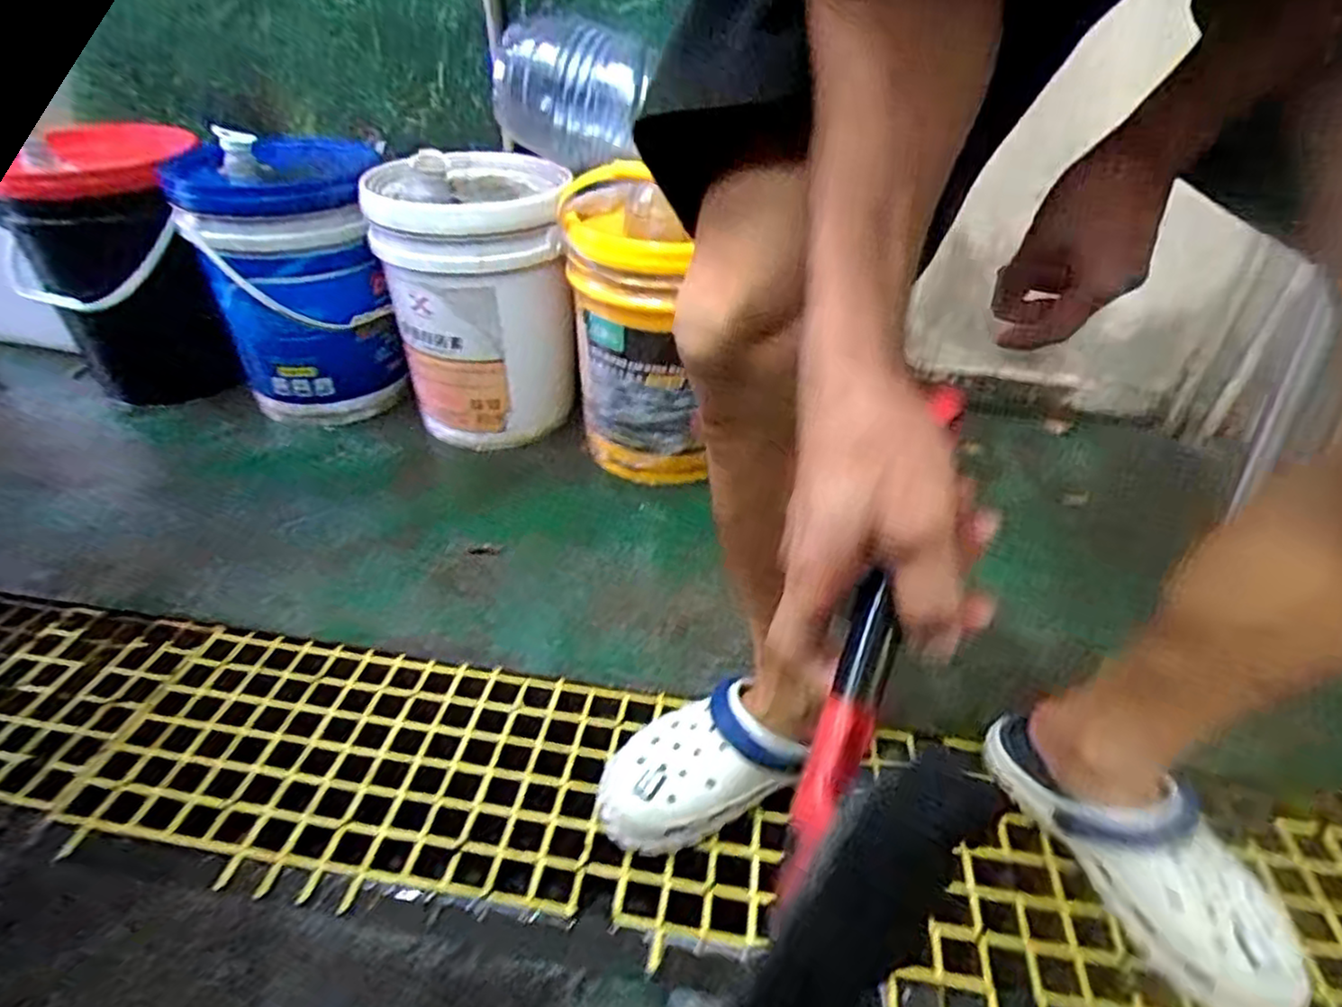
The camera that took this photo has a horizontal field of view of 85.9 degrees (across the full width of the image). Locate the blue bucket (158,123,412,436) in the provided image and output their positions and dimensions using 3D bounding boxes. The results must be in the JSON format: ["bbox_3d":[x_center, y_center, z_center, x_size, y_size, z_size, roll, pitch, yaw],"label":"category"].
[{"bbox_3d":[-0.594,-0.344,1.170,0.261,0.404,0.276,-16,40,-23],"label":"blue bucket"}]

